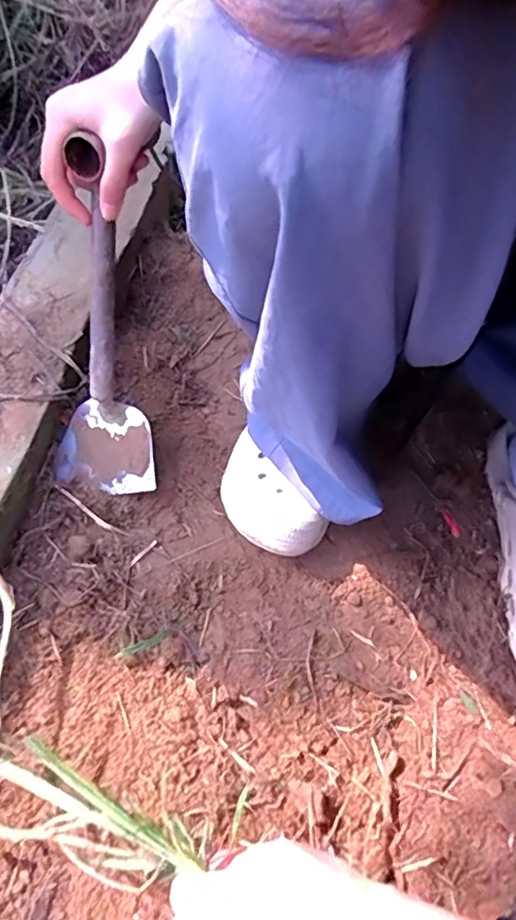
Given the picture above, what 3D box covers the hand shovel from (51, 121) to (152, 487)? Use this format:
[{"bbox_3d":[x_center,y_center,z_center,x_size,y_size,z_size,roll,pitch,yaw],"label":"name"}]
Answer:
[{"bbox_3d":[-0.127,-0.101,0.467,0.086,0.265,0.043,3,27,-3],"label":"hand shovel"}]

